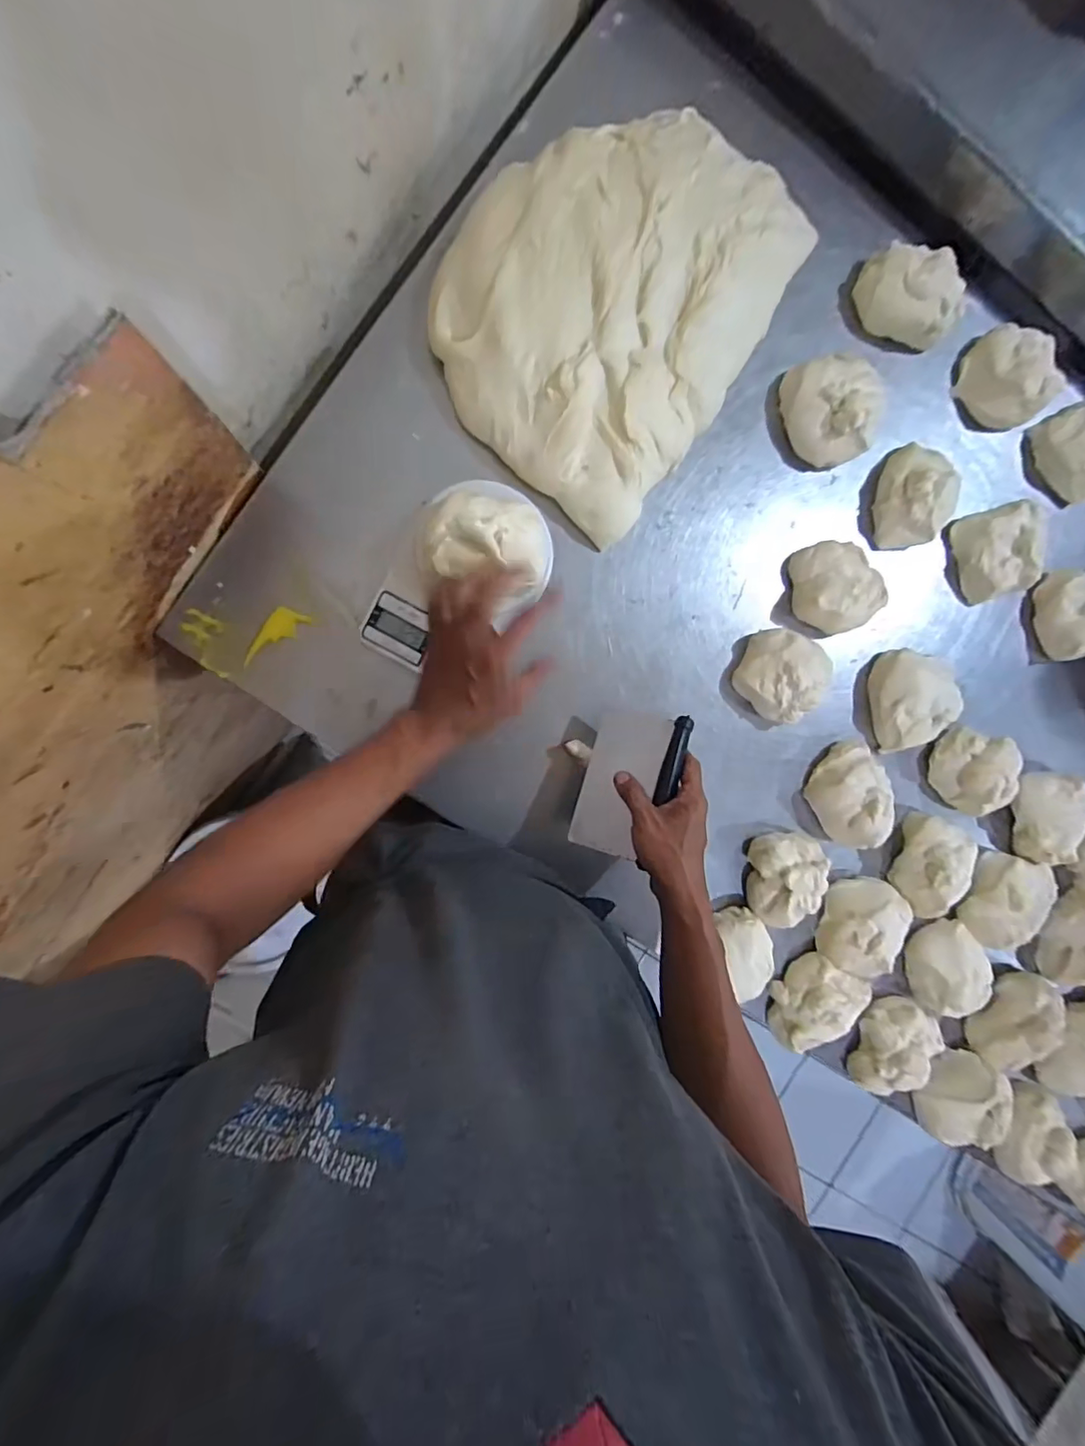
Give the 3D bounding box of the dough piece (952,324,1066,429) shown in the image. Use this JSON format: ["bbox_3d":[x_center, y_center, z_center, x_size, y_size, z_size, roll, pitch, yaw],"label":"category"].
[{"bbox_3d":[0.553,-0.409,0.634,0.098,0.043,0.111,-41,96,-4],"label":"dough piece"}]

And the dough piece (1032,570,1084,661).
[{"bbox_3d":[0.663,-0.137,0.658,0.087,0.043,0.108,-11,93,-7],"label":"dough piece"}]

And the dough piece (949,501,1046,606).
[{"bbox_3d":[0.555,-0.208,0.644,0.101,0.040,0.105,-17,94,-6],"label":"dough piece"}]

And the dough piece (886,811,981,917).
[{"bbox_3d":[0.472,0.173,0.644,0.071,0.054,0.118,19,90,-8],"label":"dough piece"}]

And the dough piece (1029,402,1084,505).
[{"bbox_3d":[0.655,-0.329,0.645,0.081,0.048,0.111,-19,94,-6],"label":"dough piece"}]

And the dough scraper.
[{"bbox_3d":[0.089,0.061,0.554,0.093,0.016,0.149,14,79,15],"label":"dough scraper"}]

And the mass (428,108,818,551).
[{"bbox_3d":[0.079,-0.440,0.561,0.299,0.078,0.395,38,87,-7],"label":"mass"}]

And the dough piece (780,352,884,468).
[{"bbox_3d":[0.333,-0.357,0.606,0.104,0.055,0.118,-16,94,-6],"label":"dough piece"}]

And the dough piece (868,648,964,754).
[{"bbox_3d":[0.447,-0.031,0.636,0.103,0.043,0.119,-11,93,-7],"label":"dough piece"}]

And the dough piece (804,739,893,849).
[{"bbox_3d":[0.366,0.083,0.624,0.094,0.050,0.118,18,90,-8],"label":"dough piece"}]

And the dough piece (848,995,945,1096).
[{"bbox_3d":[0.420,0.388,0.642,0.084,0.044,0.119,44,86,-7],"label":"dough piece"}]

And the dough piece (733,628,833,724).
[{"bbox_3d":[0.277,-0.053,0.610,0.099,0.050,0.097,26,89,-7],"label":"dough piece"}]

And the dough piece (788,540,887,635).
[{"bbox_3d":[0.344,-0.160,0.617,0.099,0.049,0.105,-13,94,-7],"label":"dough piece"}]

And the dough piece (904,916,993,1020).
[{"bbox_3d":[0.500,0.296,0.655,0.091,0.042,0.114,-8,93,-7],"label":"dough piece"}]

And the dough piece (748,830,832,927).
[{"bbox_3d":[0.284,0.179,0.620,0.081,0.053,0.103,2,92,-7],"label":"dough piece"}]

